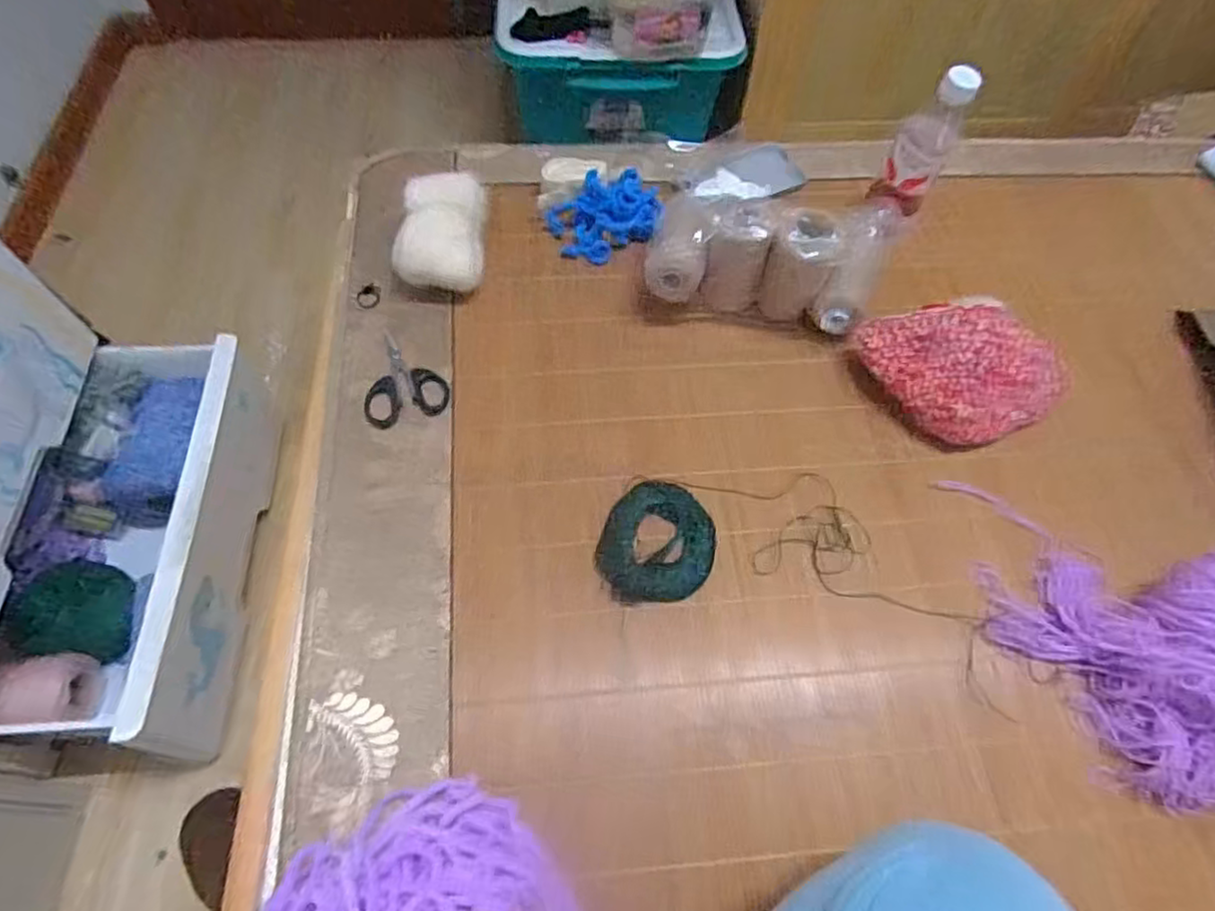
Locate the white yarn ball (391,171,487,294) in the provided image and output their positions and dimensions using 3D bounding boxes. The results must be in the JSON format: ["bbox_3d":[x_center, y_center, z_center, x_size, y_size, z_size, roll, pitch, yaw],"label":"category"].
[{"bbox_3d":[-0.164,-0.219,0.671,0.077,0.074,0.110,7,62,2],"label":"white yarn ball"}]

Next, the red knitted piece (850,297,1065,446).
[{"bbox_3d":[0.326,-0.086,0.615,0.150,0.068,0.142,-23,65,-14],"label":"red knitted piece"}]

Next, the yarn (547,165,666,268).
[{"bbox_3d":[0.002,-0.260,0.723,0.120,0.039,0.079,-31,67,-15],"label":"yarn"}]

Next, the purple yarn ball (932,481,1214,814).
[{"bbox_3d":[0.397,0.136,0.496,0.275,0.082,0.196,23,63,10],"label":"purple yarn ball"}]

